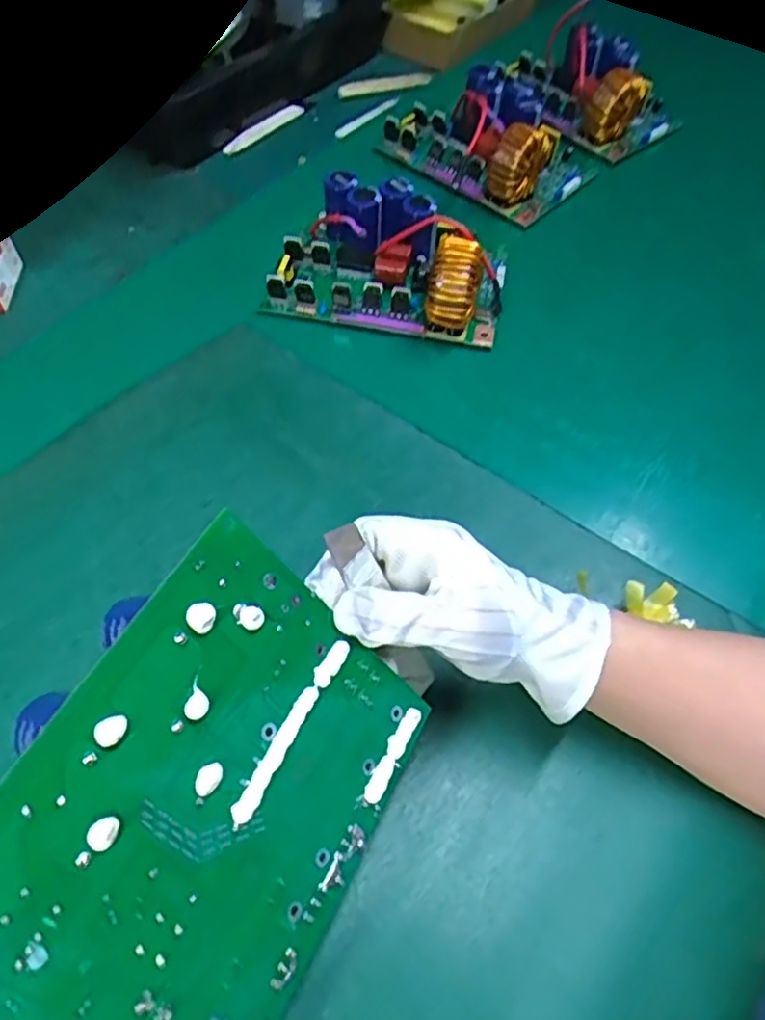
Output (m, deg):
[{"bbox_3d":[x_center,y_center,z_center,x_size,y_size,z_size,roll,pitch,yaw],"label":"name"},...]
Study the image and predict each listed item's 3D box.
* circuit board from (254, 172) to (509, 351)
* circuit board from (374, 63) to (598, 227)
[{"bbox_3d":[0.009,-0.209,0.566,0.185,0.062,0.116,10,56,4],"label":"circuit board"},{"bbox_3d":[0.109,-0.368,0.674,0.145,0.061,0.182,-38,65,-24],"label":"circuit board"}]

